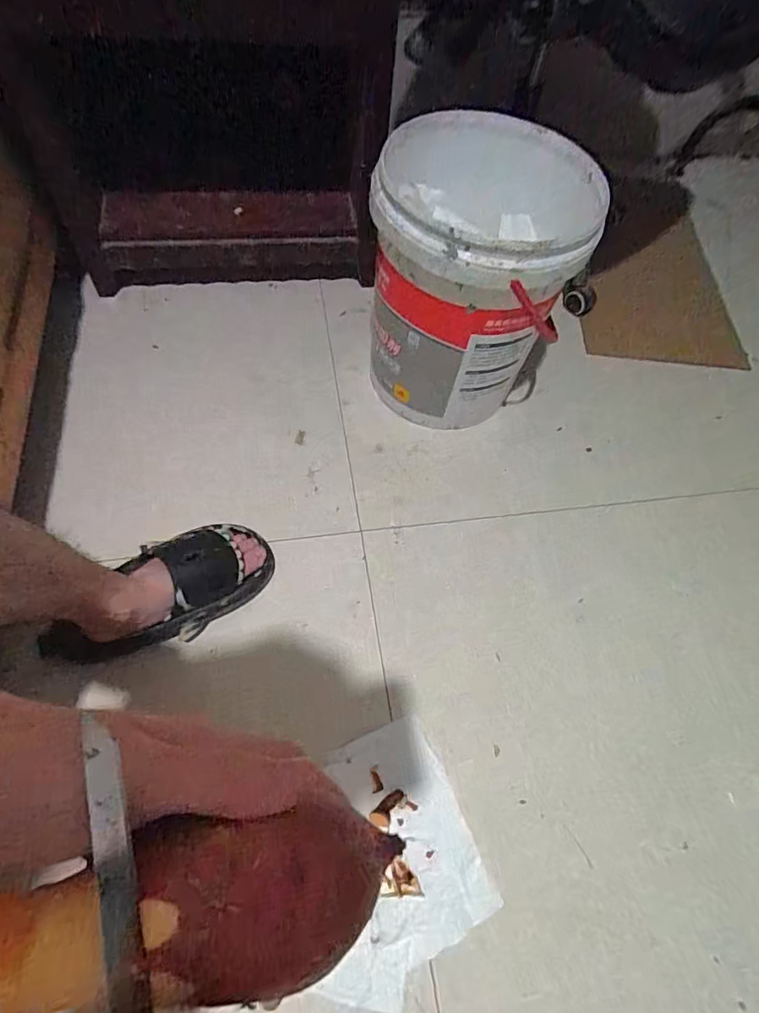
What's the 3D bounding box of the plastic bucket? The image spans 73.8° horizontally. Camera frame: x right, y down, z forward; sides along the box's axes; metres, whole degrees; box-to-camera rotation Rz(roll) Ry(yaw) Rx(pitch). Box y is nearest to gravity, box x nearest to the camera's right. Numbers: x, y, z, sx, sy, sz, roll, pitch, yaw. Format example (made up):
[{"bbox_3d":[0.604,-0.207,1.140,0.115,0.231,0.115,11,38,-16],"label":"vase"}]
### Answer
[{"bbox_3d":[0.136,-0.338,0.800,0.276,0.356,0.292,2,62,-5],"label":"plastic bucket"}]

